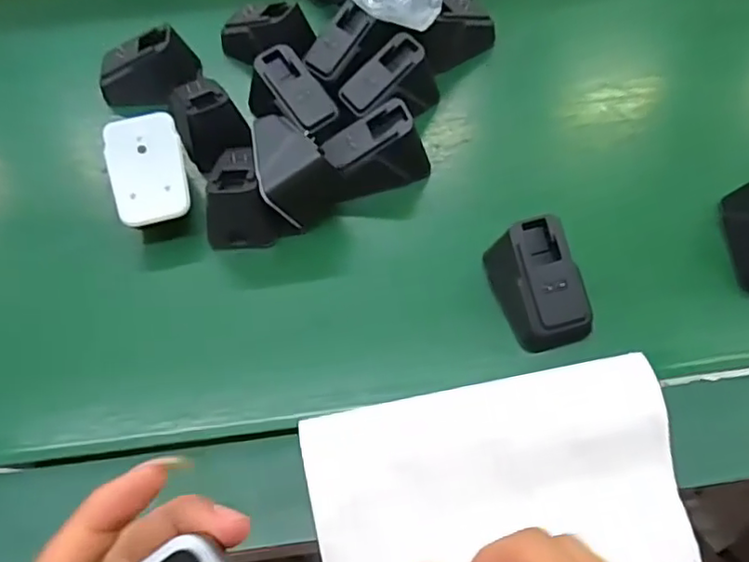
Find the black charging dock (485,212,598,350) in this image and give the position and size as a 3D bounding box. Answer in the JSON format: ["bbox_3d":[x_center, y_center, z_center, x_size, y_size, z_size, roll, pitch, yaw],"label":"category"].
[{"bbox_3d":[0.089,0.002,0.331,0.043,0.034,0.064,-17,60,-7],"label":"black charging dock"}]

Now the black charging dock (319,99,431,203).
[{"bbox_3d":[0.001,-0.084,0.389,0.063,0.041,0.039,-17,60,-7],"label":"black charging dock"}]

